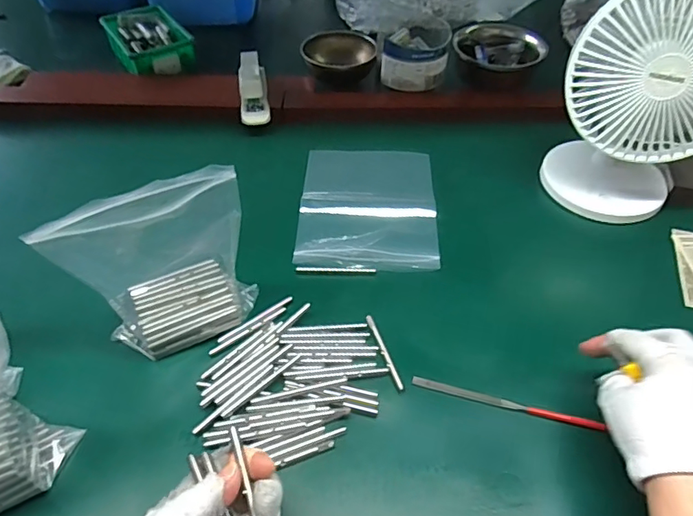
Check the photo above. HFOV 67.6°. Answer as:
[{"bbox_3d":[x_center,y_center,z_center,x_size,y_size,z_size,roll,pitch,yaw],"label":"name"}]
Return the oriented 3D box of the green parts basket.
[{"bbox_3d":[-0.297,-0.320,0.775,0.104,0.051,0.137,-24,53,-22],"label":"green parts basket"}]

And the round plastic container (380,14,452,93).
[{"bbox_3d":[0.097,-0.279,0.715,0.084,0.057,0.098,12,49,9],"label":"round plastic container"}]

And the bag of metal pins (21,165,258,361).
[{"bbox_3d":[-0.151,0.004,0.417,0.140,0.150,0.076,-27,54,-23],"label":"bag of metal pins"}]

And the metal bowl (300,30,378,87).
[{"bbox_3d":[-0.010,-0.294,0.752,0.104,0.032,0.104,1,48,-1],"label":"metal bowl"}]

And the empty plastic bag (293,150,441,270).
[{"bbox_3d":[0.025,-0.062,0.586,0.149,0.011,0.196,2,47,1],"label":"empty plastic bag"}]

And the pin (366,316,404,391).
[{"bbox_3d":[0.033,0.081,0.456,0.006,0.004,0.080,-13,49,-13],"label":"pin"}]

